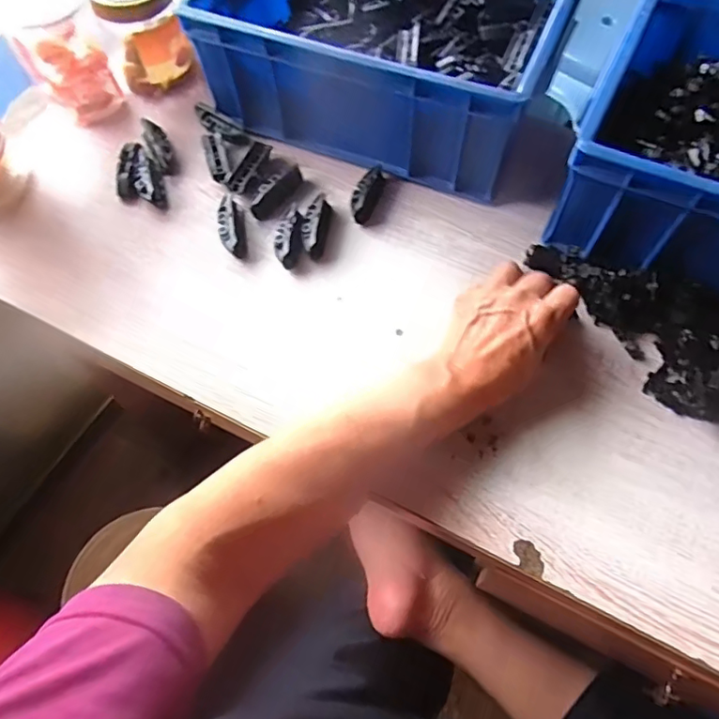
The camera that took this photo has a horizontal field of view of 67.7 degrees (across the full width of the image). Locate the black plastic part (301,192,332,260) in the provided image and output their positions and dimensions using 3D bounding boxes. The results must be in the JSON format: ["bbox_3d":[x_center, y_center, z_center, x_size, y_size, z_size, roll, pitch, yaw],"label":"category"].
[{"bbox_3d":[-0.042,-0.129,0.519,0.022,0.020,0.062,5,63,4],"label":"black plastic part"}]

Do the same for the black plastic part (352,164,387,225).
[{"bbox_3d":[0.010,-0.169,0.541,0.021,0.023,0.070,16,65,9],"label":"black plastic part"}]

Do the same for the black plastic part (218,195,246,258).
[{"bbox_3d":[-0.124,-0.130,0.518,0.024,0.014,0.068,-10,63,-4],"label":"black plastic part"}]

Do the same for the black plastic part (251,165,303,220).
[{"bbox_3d":[-0.085,-0.172,0.539,0.019,0.017,0.070,35,69,17],"label":"black plastic part"}]

